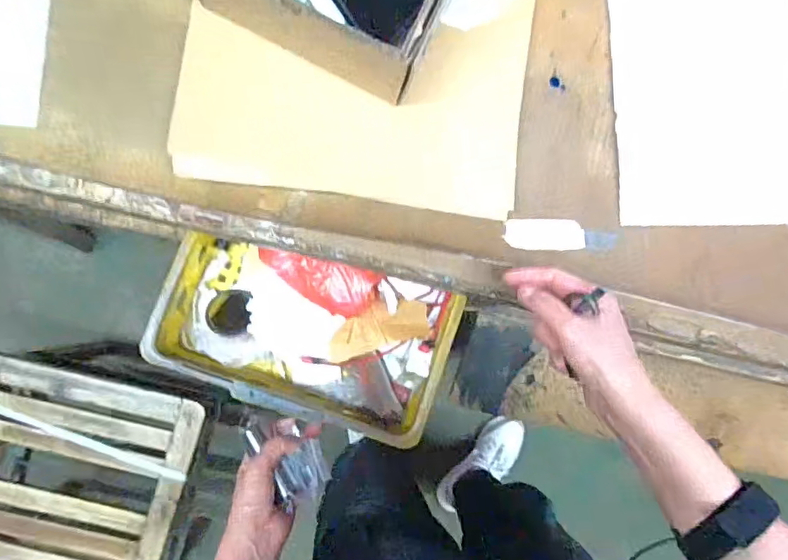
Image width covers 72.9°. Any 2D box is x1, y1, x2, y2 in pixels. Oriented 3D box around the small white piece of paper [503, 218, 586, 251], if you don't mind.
[{"bbox_3d":[0.147,-0.044,0.514,0.079,0.008,0.031,2,86,-6],"label":"small white piece of paper"}]

